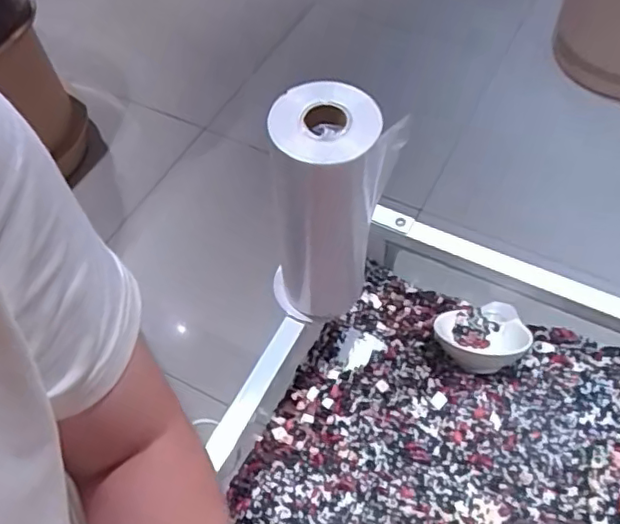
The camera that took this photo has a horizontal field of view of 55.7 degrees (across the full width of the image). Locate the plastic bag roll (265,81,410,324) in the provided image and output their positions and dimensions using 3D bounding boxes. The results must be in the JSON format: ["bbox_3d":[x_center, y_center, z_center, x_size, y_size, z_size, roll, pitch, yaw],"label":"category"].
[{"bbox_3d":[0.012,-0.038,0.559,0.083,0.260,0.082,25,61,18],"label":"plastic bag roll"}]

